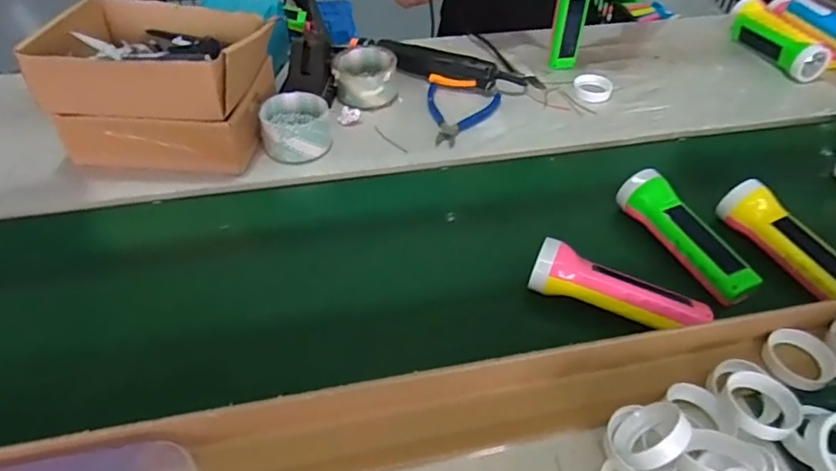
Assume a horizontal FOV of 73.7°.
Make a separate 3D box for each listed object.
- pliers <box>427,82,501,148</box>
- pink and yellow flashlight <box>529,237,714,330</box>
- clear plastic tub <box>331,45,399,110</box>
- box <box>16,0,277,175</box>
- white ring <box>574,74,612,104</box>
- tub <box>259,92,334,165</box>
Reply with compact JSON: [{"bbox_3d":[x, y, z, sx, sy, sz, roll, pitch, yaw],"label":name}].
[{"bbox_3d":[0.052,-0.165,0.754,0.100,0.010,0.139,11,47,9],"label":"pliers"},{"bbox_3d":[0.183,0.053,0.516,0.152,0.046,0.049,21,49,17],"label":"pink and yellow flashlight"},{"bbox_3d":[-0.073,-0.222,0.780,0.085,0.045,0.088,1,46,-1],"label":"clear plastic tub"},{"bbox_3d":[-0.299,-0.193,0.689,0.220,0.150,0.214,4,46,2],"label":"box"},{"bbox_3d":[0.253,-0.214,0.807,0.051,0.013,0.060,6,46,4],"label":"white ring"},{"bbox_3d":[-0.149,-0.132,0.690,0.082,0.049,0.086,-9,47,-11],"label":"tub"}]

